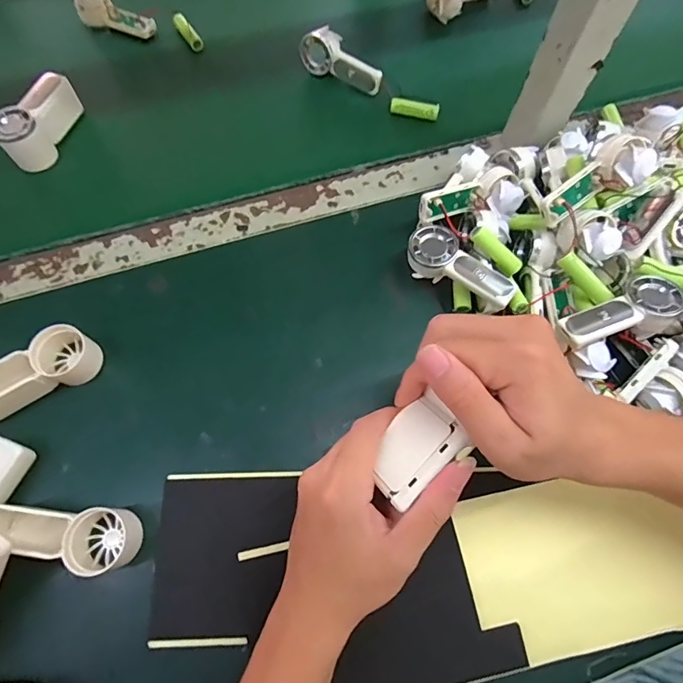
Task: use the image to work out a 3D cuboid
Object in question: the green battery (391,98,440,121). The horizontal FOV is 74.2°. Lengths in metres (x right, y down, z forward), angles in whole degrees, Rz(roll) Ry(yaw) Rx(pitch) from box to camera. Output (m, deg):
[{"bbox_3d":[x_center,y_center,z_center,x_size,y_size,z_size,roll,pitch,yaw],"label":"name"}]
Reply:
[{"bbox_3d":[0.077,-0.245,0.475,0.051,0.012,0.012,11,69,3],"label":"green battery"}]

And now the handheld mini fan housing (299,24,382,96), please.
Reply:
[{"bbox_3d":[-0.001,-0.301,0.485,0.092,0.034,0.033,40,73,13],"label":"handheld mini fan housing"}]

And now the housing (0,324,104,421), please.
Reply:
[{"bbox_3d":[-0.235,0.023,0.340,0.094,0.037,0.039,-33,70,-24],"label":"housing"}]

